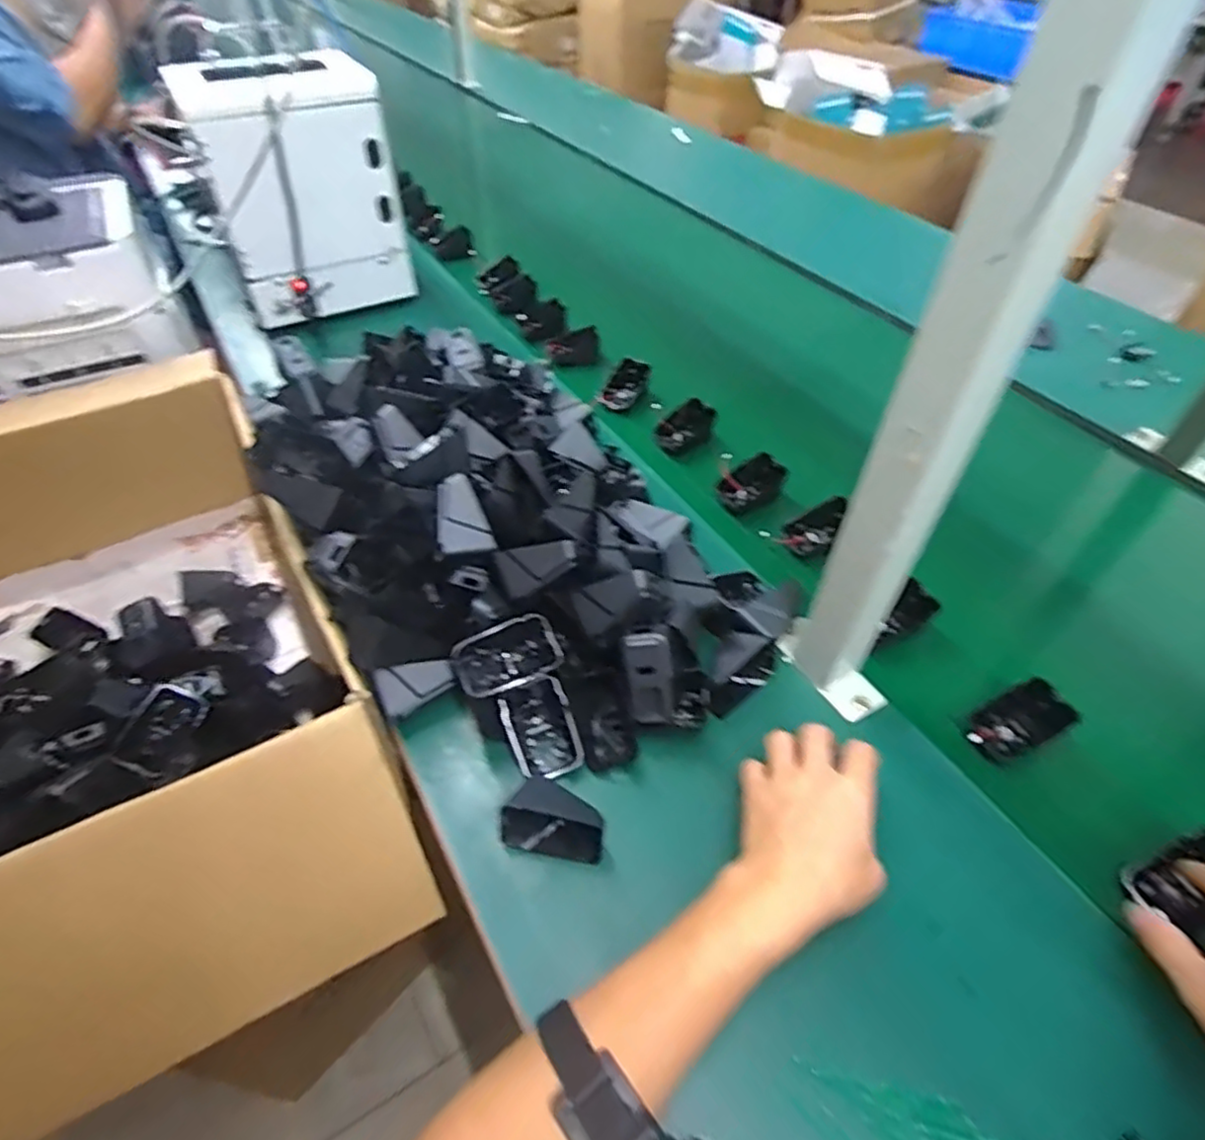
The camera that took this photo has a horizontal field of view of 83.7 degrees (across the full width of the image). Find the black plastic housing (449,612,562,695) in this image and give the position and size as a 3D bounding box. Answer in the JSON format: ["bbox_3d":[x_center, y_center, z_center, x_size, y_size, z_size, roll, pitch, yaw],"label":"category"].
[{"bbox_3d":[-0.072,0.066,0.509,0.076,0.029,0.048,-17,51,-15],"label":"black plastic housing"}]

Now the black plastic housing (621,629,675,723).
[{"bbox_3d":[0.036,0.082,0.506,0.035,0.069,0.013,-10,8,-8],"label":"black plastic housing"}]

